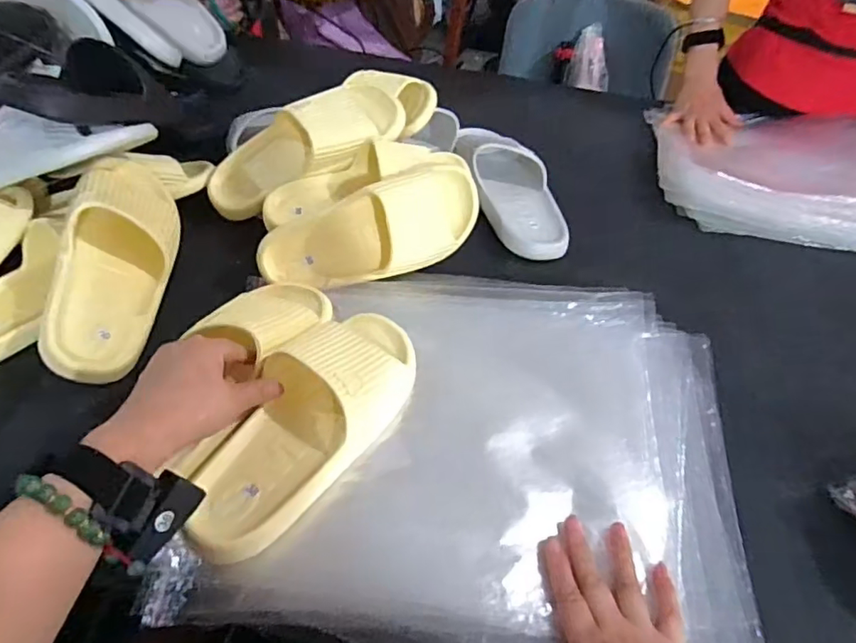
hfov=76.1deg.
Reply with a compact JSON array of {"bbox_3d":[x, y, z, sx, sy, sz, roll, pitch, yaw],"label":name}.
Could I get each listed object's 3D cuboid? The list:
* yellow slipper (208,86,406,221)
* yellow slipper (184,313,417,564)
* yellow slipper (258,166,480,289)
[{"bbox_3d":[-0.151,-0.212,0.655,0.250,0.073,0.092,-26,50,7],"label":"yellow slipper"},{"bbox_3d":[-0.094,0.078,0.456,0.102,0.064,0.243,26,59,18],"label":"yellow slipper"},{"bbox_3d":[-0.058,-0.096,0.590,0.251,0.104,0.059,-20,10,-5],"label":"yellow slipper"}]

